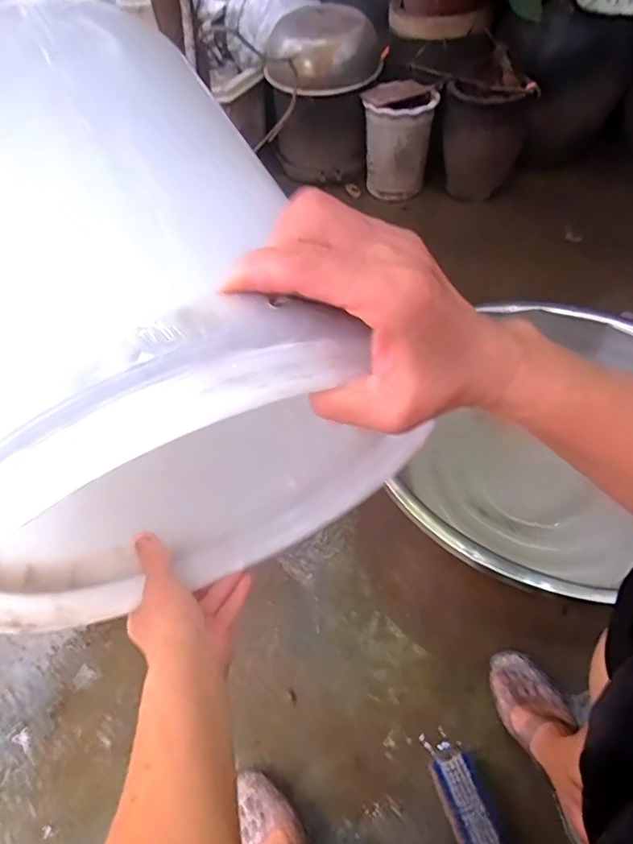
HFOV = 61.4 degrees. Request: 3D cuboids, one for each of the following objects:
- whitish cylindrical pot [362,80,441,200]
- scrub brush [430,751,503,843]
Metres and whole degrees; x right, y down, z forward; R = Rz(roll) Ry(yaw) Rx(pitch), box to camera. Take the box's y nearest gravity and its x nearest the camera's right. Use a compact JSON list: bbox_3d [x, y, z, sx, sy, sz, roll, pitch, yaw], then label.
[{"bbox_3d":[0.245,-0.855,1.641,0.193,0.292,0.217,-3,47,1],"label":"whitish cylindrical pot"},{"bbox_3d":[0.183,0.474,0.643,0.049,0.033,0.122,-14,51,-9],"label":"scrub brush"}]

